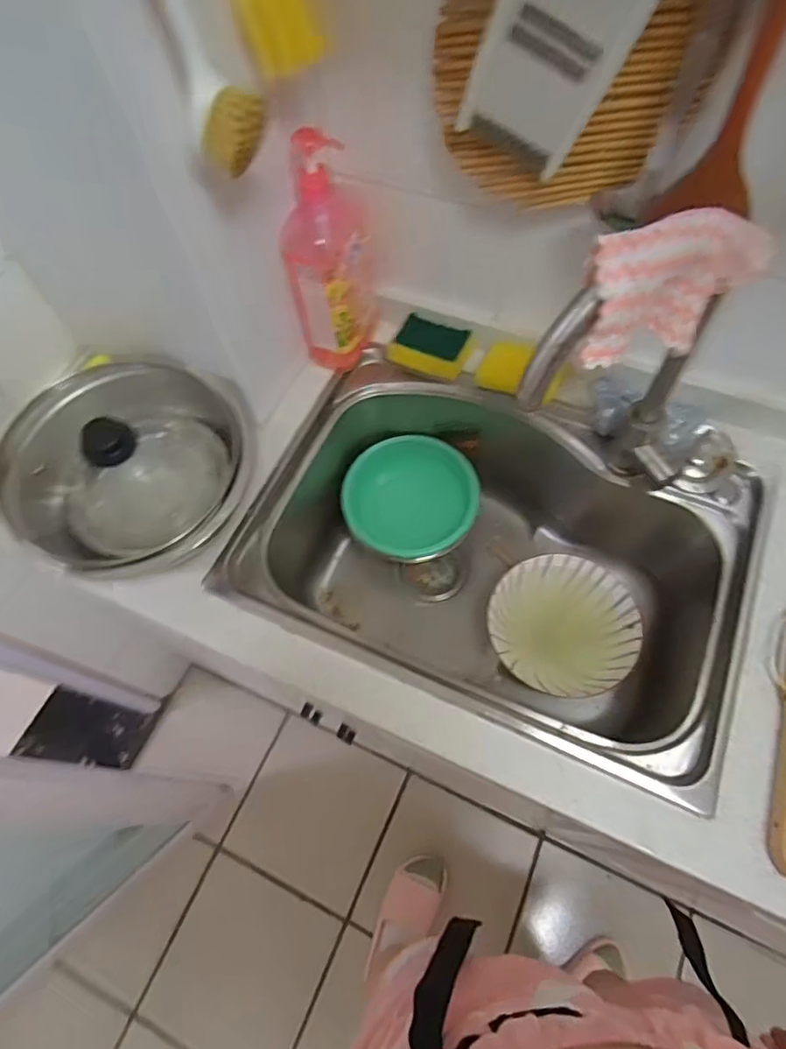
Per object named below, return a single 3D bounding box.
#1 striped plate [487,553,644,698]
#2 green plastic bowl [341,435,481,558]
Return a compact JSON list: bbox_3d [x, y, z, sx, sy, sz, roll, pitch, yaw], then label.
[{"bbox_3d":[0.225,0.132,0.768,0.184,0.054,0.185,0,65,0],"label":"striped plate"},{"bbox_3d":[0.021,-0.045,0.866,0.192,0.084,0.195,0,65,0],"label":"green plastic bowl"}]

